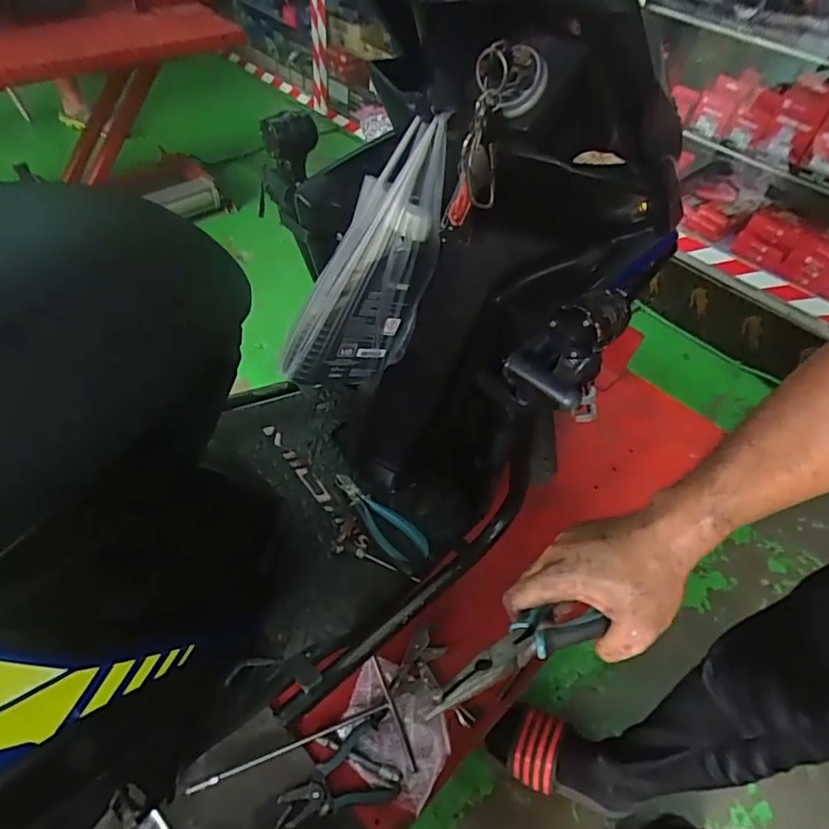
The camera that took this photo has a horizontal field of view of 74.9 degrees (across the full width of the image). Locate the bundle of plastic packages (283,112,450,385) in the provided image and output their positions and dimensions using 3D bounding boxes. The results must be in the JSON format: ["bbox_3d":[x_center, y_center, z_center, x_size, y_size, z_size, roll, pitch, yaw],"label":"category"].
[{"bbox_3d":[-0.042,-0.171,0.607,0.130,0.314,0.096,-7,44,-48],"label":"bundle of plastic packages"}]

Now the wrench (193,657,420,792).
[{"bbox_3d":[-0.165,0.483,0.783,0.297,0.016,0.166,-15,52,-18],"label":"wrench"}]

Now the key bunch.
[{"bbox_3d":[0.066,-0.235,0.476,0.065,0.144,0.054,12,49,5],"label":"key bunch"}]

